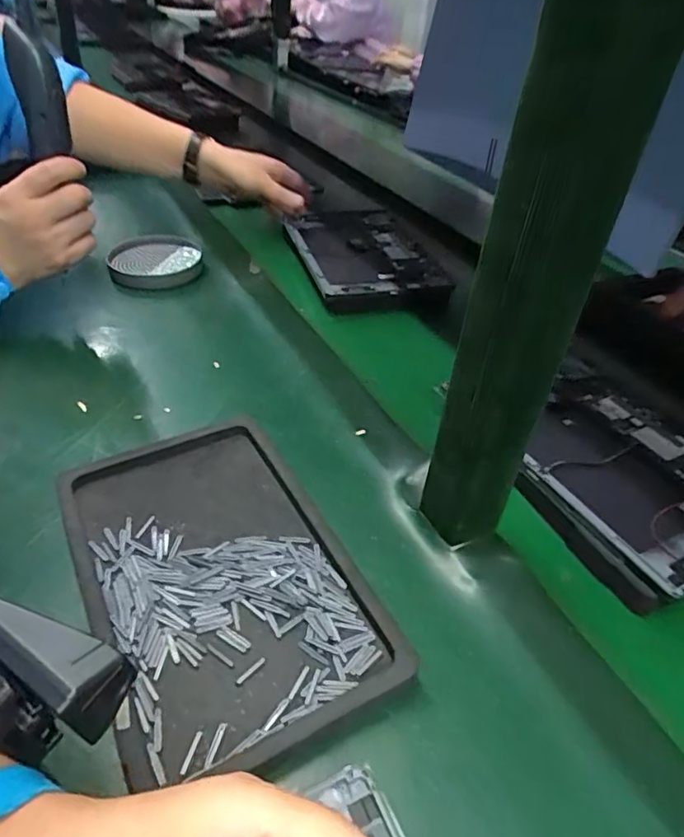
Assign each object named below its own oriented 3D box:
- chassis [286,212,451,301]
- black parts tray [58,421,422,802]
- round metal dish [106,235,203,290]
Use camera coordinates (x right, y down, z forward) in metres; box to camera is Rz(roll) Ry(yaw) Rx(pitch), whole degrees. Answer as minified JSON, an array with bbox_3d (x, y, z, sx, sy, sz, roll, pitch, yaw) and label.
[{"bbox_3d":[0.022,-0.226,0.769,0.163,0.032,0.270,-10,43,-16],"label":"chassis"},{"bbox_3d":[-0.083,0.098,0.367,0.152,0.019,0.244,-18,44,-25],"label":"black parts tray"},{"bbox_3d":[-0.233,-0.199,0.708,0.110,0.019,0.122,-4,40,-9],"label":"round metal dish"}]

